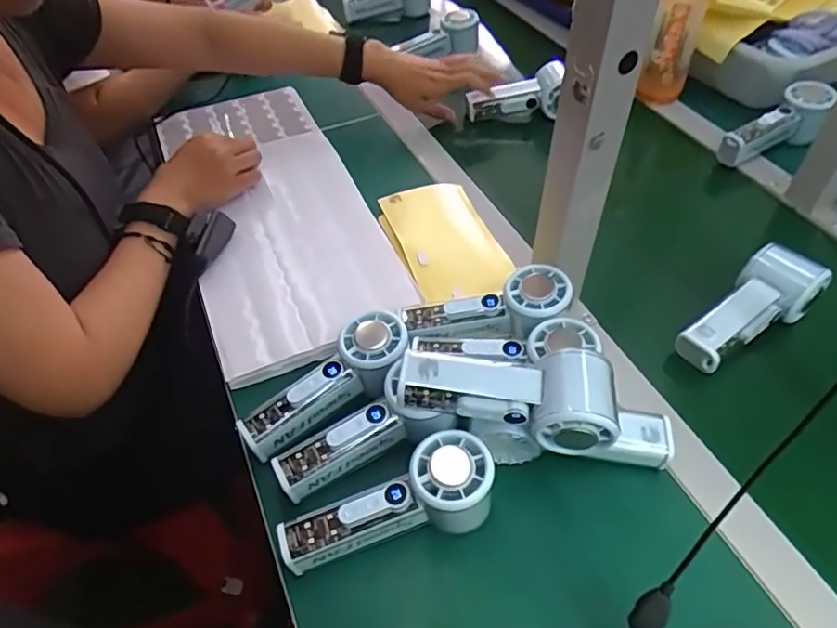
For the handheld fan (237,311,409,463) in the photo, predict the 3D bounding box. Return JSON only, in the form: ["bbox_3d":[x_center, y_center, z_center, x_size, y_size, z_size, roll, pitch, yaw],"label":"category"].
[{"bbox_3d":[-0.070,0.058,0.464,0.148,0.035,0.053,-39,57,-10],"label":"handheld fan"}]

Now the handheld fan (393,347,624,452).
[{"bbox_3d":[0.065,0.054,0.419,0.149,0.046,0.060,9,49,9],"label":"handheld fan"}]

